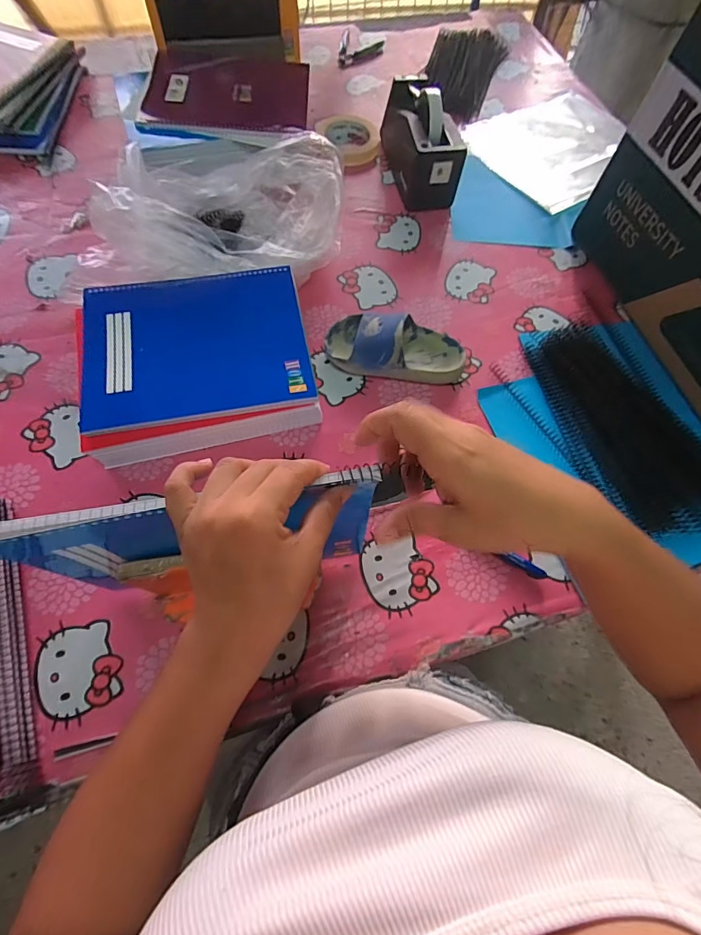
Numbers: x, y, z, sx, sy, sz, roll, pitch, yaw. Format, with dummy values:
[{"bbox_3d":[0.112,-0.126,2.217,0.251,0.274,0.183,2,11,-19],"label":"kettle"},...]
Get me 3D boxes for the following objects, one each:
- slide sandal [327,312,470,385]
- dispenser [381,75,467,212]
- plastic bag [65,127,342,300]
[{"bbox_3d":[0.060,-0.155,0.550,0.180,0.056,0.085,10,66,1],"label":"slide sandal"},{"bbox_3d":[0.110,-0.522,0.686,0.086,0.110,0.204,-7,67,-7],"label":"dispenser"},{"bbox_3d":[-0.194,-0.344,0.586,0.358,0.109,0.215,-8,67,-7],"label":"plastic bag"}]

